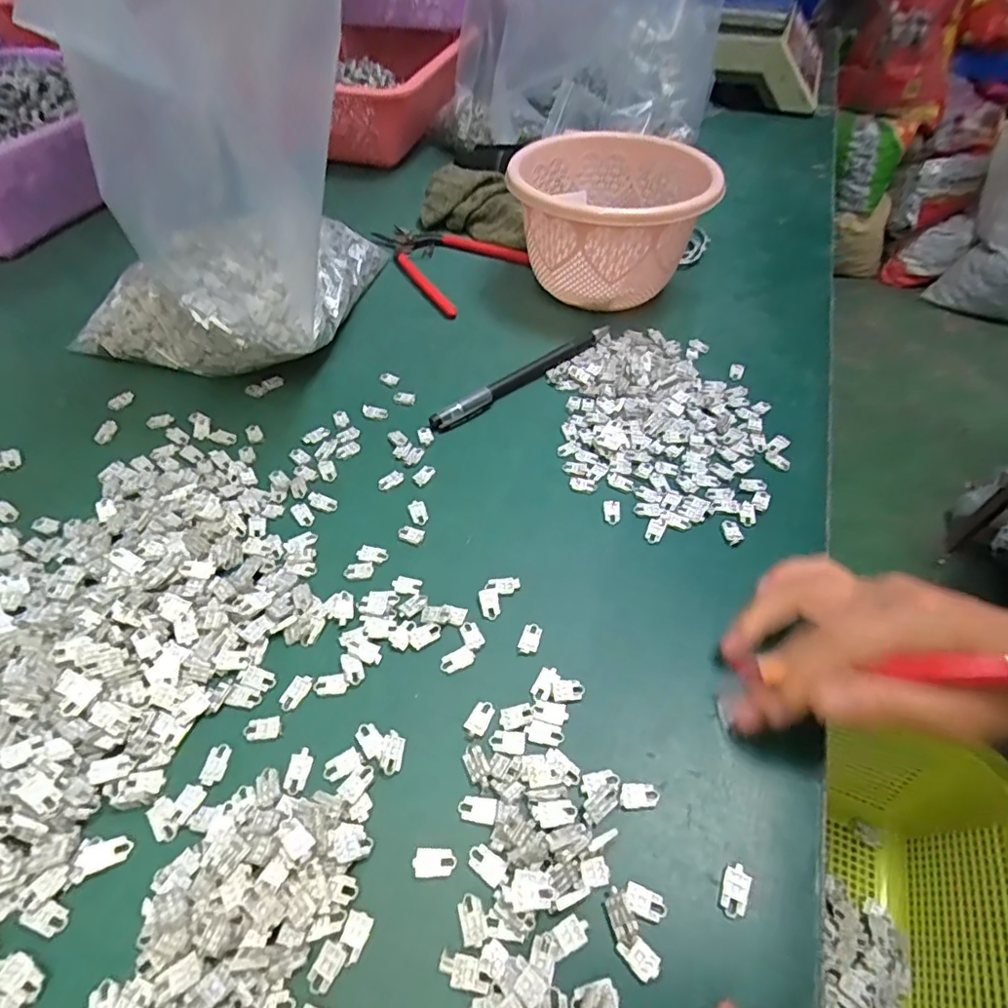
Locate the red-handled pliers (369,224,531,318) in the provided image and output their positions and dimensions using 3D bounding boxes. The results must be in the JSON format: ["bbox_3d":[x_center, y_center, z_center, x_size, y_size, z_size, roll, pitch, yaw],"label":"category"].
[{"bbox_3d":[-0.038,-0.212,0.486,0.098,0.010,0.146,-25,54,-21],"label":"red-handled pliers"}]

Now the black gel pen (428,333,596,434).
[{"bbox_3d":[0.008,-0.085,0.381,0.139,0.010,0.017,-35,58,-27],"label":"black gel pen"}]

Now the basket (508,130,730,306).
[{"bbox_3d":[0.078,-0.209,0.431,0.138,0.087,0.144,1,49,-1],"label":"basket"}]

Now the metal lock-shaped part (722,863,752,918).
[{"bbox_3d":[0.080,0.134,0.196,0.008,0.004,0.016,21,52,16],"label":"metal lock-shaped part"}]

